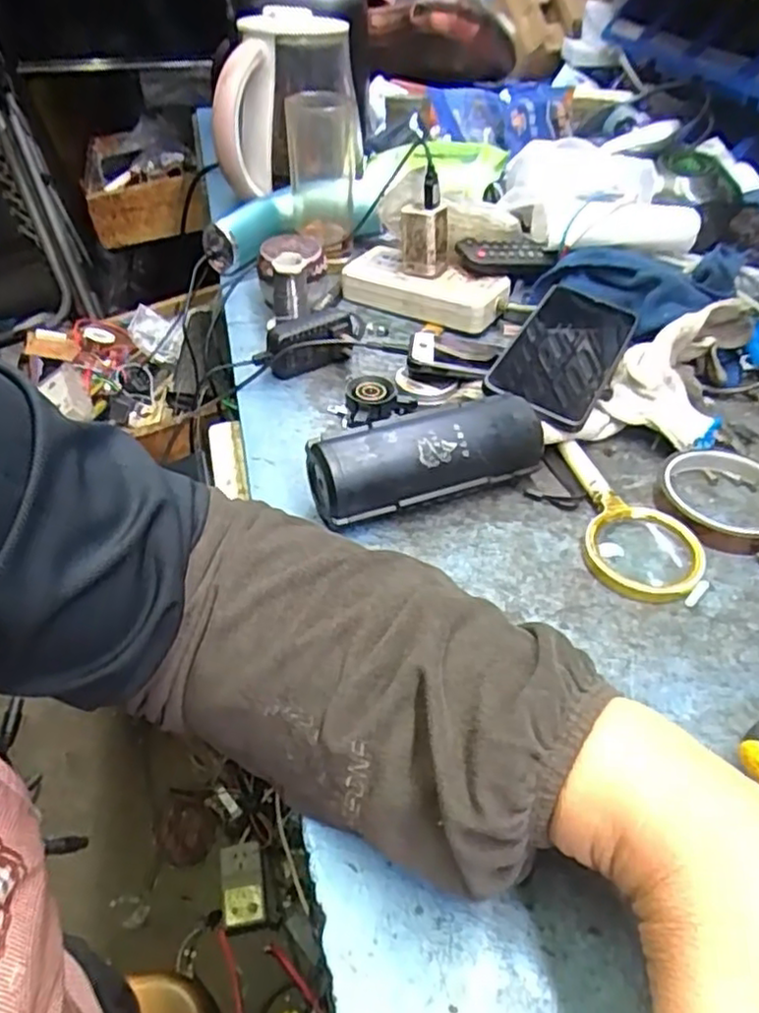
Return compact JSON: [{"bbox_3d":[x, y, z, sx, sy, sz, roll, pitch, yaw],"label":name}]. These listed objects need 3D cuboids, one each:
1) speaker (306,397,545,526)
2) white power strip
[{"bbox_3d":[0.032,-0.030,0.454,0.152,0.053,0.052,-16,45,-18],"label":"speaker"},{"bbox_3d":[0.039,-0.206,0.652,0.154,0.033,0.062,21,46,20],"label":"white power strip"}]

